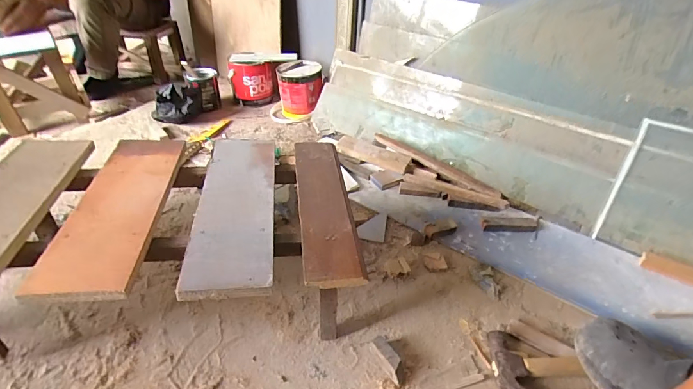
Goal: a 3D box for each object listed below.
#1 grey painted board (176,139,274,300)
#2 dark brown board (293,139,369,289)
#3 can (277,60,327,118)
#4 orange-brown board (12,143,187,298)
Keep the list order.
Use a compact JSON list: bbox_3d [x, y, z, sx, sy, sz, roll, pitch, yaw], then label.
[{"bbox_3d":[-0.168,0.009,0.570,0.108,0.016,0.344,-4,39,-8],"label":"grey painted board"},{"bbox_3d":[-0.037,0.009,0.602,0.082,0.013,0.340,-4,39,-8],"label":"dark brown board"},{"bbox_3d":[-0.163,-0.358,1.295,0.158,0.171,0.134,4,38,2],"label":"can"},{"bbox_3d":[-0.334,0.007,0.547,0.116,0.017,0.340,-3,38,-7],"label":"orange-brown board"}]

